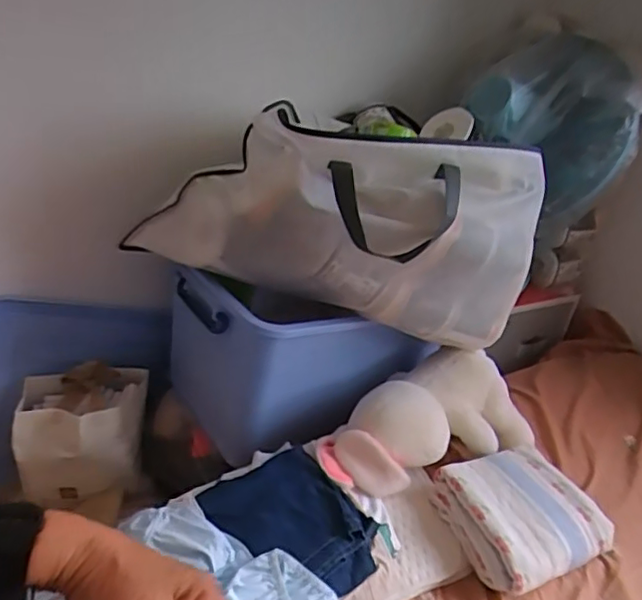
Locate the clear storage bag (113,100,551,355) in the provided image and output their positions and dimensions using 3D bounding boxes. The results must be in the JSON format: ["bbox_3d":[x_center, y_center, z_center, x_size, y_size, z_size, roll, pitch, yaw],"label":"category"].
[{"bbox_3d":[0.023,-0.126,0.970,0.633,0.288,0.229,10,31,5],"label":"clear storage bag"}]

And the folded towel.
[{"bbox_3d":[0.304,0.323,0.920,0.235,0.086,0.197,-11,35,-27],"label":"folded towel"}]

